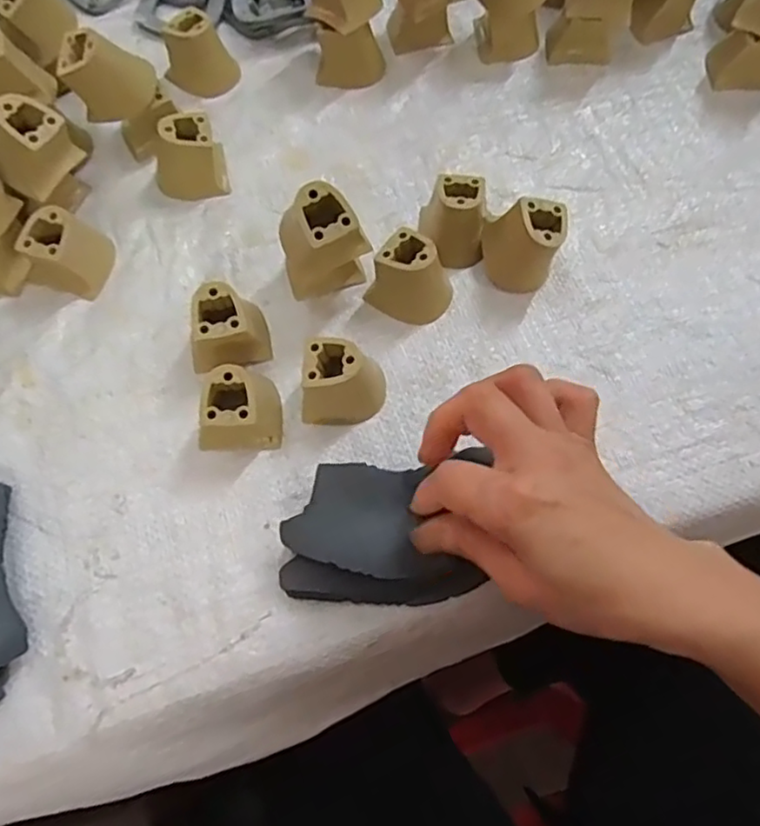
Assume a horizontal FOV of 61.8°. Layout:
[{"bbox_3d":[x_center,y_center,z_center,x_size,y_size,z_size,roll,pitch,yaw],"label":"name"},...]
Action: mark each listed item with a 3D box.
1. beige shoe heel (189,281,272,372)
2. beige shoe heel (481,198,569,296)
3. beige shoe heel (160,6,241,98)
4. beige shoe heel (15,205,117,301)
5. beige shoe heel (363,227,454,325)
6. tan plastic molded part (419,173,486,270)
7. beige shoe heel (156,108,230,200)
[{"bbox_3d":[-0.086,-0.048,0.351,0.043,0.039,0.035,-16,70,-6],"label":"beige shoe heel"},{"bbox_3d":[0.081,-0.097,0.366,0.041,0.044,0.035,9,69,3],"label":"beige shoe heel"},{"bbox_3d":[-0.119,-0.245,0.427,0.040,0.034,0.042,0,69,0],"label":"beige shoe heel"},{"bbox_3d":[-0.183,-0.098,0.369,0.040,0.035,0.045,18,70,7],"label":"beige shoe heel"},{"bbox_3d":[0.020,-0.078,0.362,0.043,0.037,0.038,24,71,9],"label":"beige shoe heel"},{"bbox_3d":[0.044,-0.115,0.377,0.039,0.036,0.043,5,69,2],"label":"tan plastic molded part"},{"bbox_3d":[-0.119,-0.159,0.393,0.043,0.037,0.040,-18,70,-7],"label":"beige shoe heel"}]

